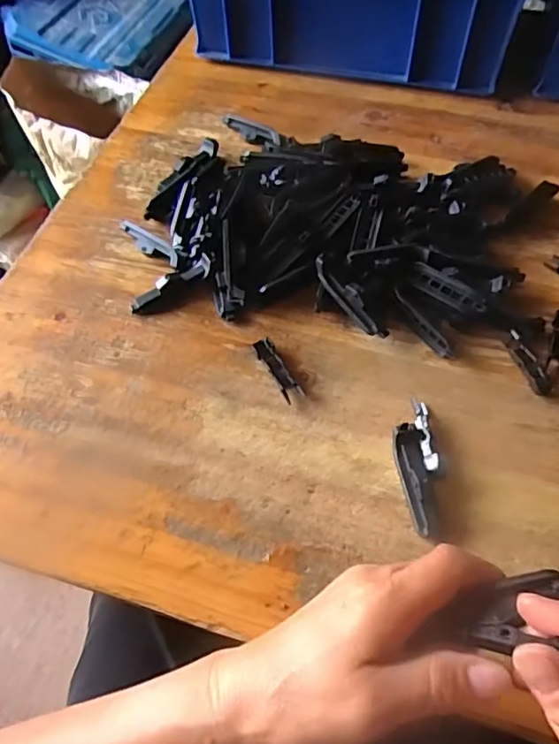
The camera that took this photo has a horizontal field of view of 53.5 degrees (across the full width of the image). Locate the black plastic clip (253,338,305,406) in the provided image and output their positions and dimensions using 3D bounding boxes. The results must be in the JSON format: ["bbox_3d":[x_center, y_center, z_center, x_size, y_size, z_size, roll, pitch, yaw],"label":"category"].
[{"bbox_3d":[-0.001,-0.002,0.390,0.013,0.011,0.051,-25,60,-14],"label":"black plastic clip"}]

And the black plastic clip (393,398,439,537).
[{"bbox_3d":[0.086,0.056,0.350,0.025,0.016,0.088,0,57,2],"label":"black plastic clip"}]

